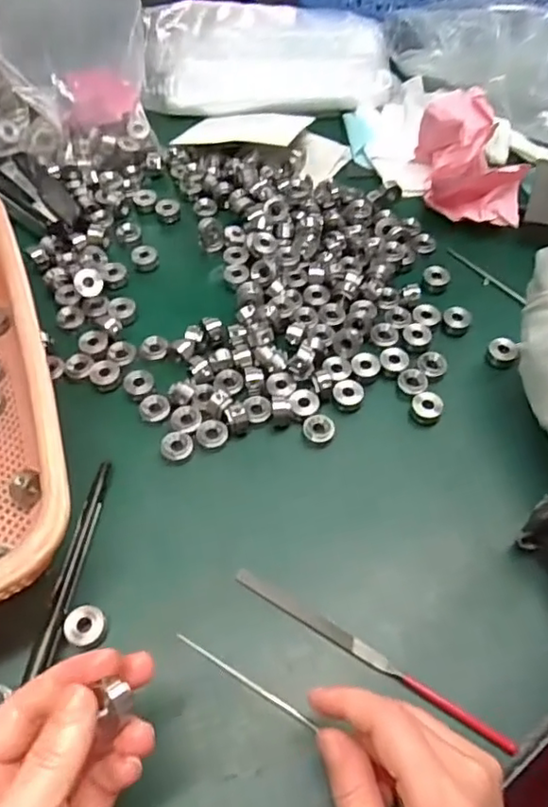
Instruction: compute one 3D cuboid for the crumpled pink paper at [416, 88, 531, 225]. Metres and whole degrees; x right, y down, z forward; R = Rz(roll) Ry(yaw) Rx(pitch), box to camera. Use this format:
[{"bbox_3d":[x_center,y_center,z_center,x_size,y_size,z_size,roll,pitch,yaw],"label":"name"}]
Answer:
[{"bbox_3d":[0.160,-0.198,0.486,0.070,0.058,0.103,-2,55,-3],"label":"crumpled pink paper"}]

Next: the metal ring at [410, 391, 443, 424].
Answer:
[{"bbox_3d":[0.098,0.003,0.386,0.019,0.009,0.021,23,58,14],"label":"metal ring"}]

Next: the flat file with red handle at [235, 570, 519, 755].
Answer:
[{"bbox_3d":[0.047,0.127,0.306,0.154,0.006,0.008,29,60,18],"label":"flat file with red handle"}]

